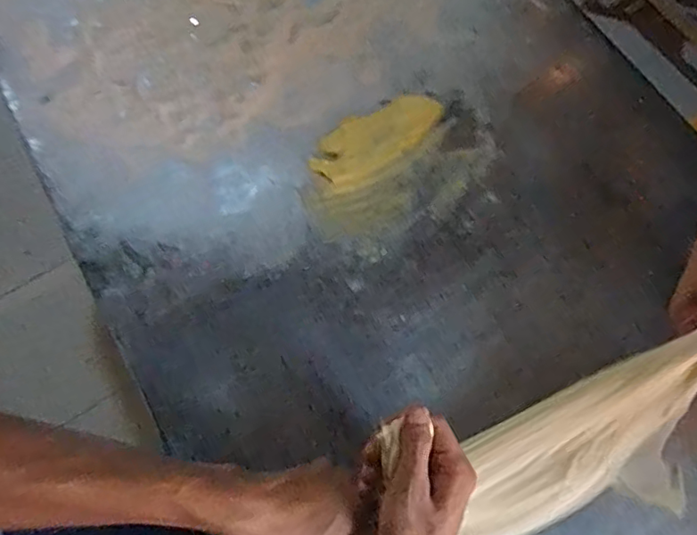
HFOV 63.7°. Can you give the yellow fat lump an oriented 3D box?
[{"bbox_3d":[0.032,-0.139,0.596,0.153,0.011,0.072,-37,73,-12],"label":"yellow fat lump"}]

